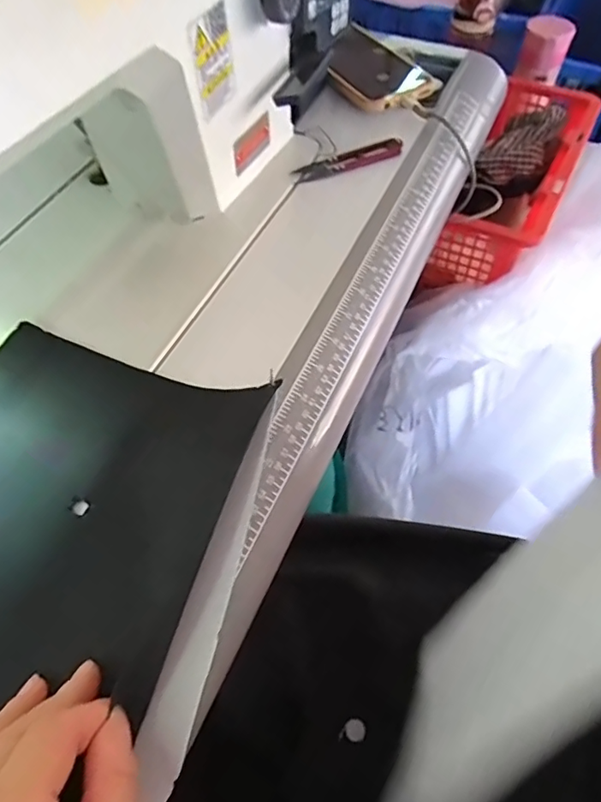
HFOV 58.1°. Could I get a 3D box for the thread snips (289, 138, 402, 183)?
[{"bbox_3d":[0.042,-0.209,0.471,0.098,0.010,0.024,-20,58,-11],"label":"thread snips"}]

